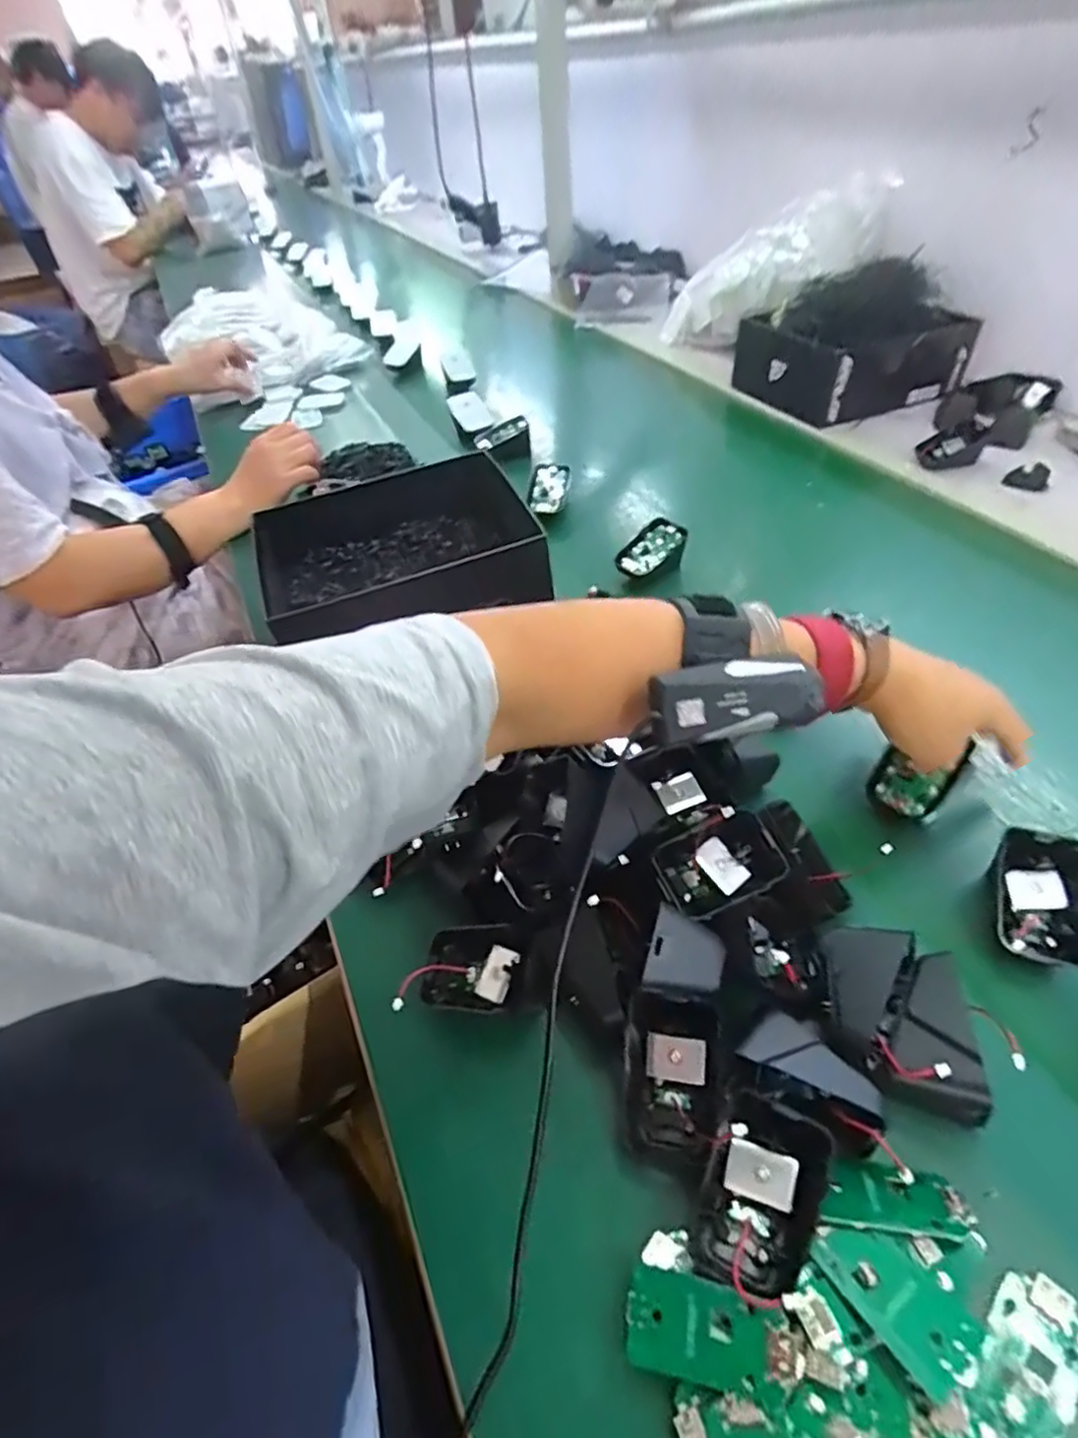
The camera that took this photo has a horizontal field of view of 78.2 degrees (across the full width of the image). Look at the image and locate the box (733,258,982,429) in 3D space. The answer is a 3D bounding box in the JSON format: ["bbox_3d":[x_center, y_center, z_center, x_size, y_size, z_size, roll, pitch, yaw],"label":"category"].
[{"bbox_3d":[0.418,-0.497,0.870,0.249,0.144,0.186,-16,46,-10],"label":"box"}]

